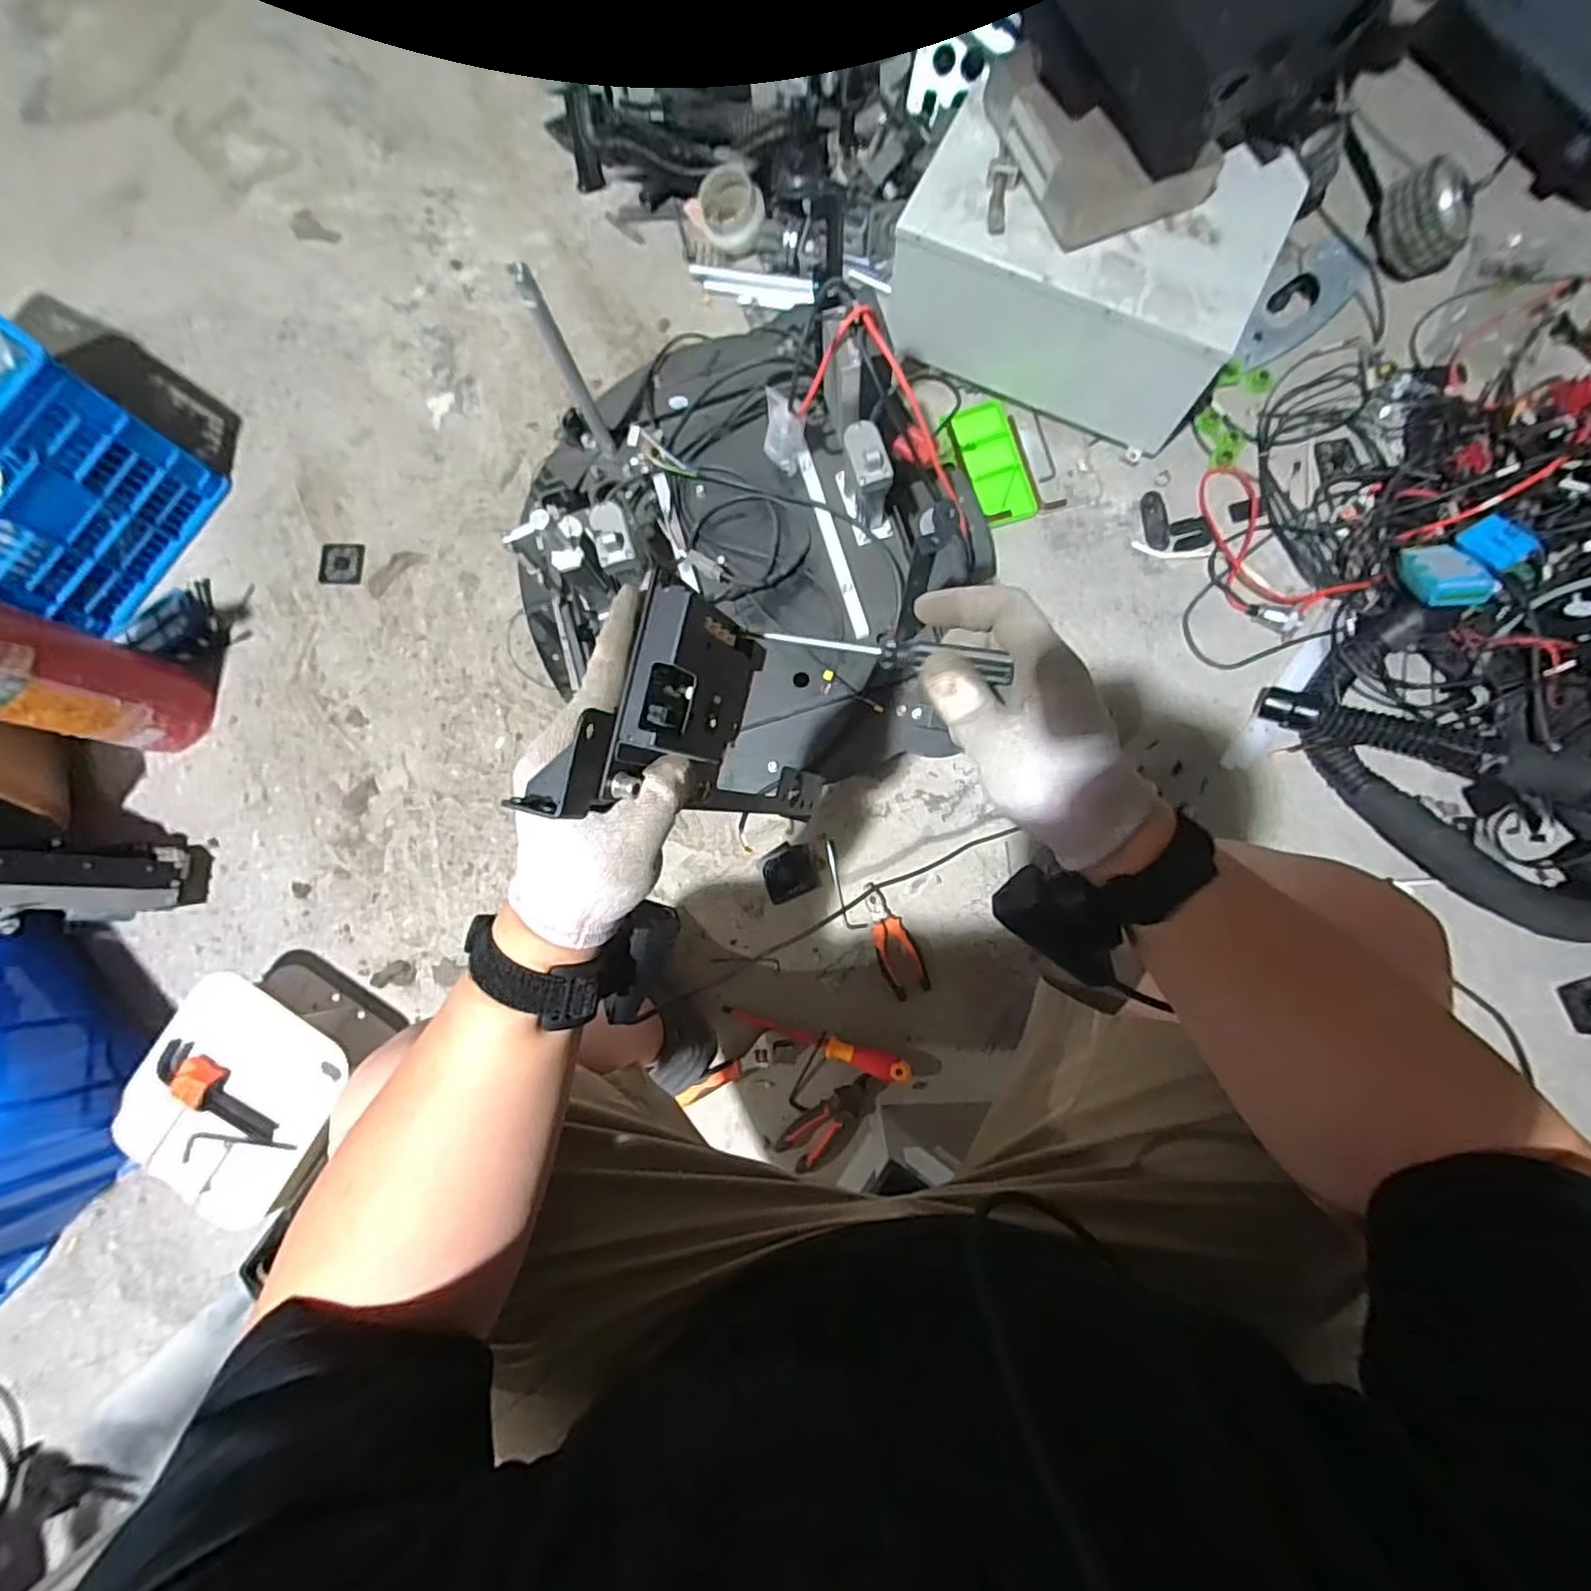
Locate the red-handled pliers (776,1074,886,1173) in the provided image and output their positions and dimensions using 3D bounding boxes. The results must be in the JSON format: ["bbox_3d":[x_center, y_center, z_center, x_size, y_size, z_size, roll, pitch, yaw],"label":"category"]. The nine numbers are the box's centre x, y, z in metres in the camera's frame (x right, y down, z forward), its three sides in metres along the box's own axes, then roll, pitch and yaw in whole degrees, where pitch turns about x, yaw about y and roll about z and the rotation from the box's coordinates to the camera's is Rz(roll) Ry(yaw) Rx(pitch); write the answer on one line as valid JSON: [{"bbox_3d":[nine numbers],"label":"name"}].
[{"bbox_3d":[0.048,0.421,0.866,0.150,0.021,0.053,-42,81,-4],"label":"red-handled pliers"}]

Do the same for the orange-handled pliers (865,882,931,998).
[{"bbox_3d":[0.128,0.194,0.900,0.055,0.013,0.153,-26,80,-1],"label":"orange-handled pliers"}]

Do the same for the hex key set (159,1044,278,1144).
[{"bbox_3d":[-0.706,0.363,0.816,0.183,0.037,0.050,29,83,7],"label":"hex key set"}]

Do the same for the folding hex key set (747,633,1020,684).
[{"bbox_3d":[0.039,-0.075,0.339,0.133,0.014,0.015,9,81,12],"label":"folding hex key set"}]

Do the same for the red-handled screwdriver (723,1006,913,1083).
[{"bbox_3d":[0.027,0.327,0.878,0.252,0.041,0.026,15,82,5],"label":"red-handled screwdriver"}]

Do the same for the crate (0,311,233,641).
[{"bbox_3d":[-1.158,-0.486,0.939,0.415,0.289,0.347,28,83,7],"label":"crate"}]

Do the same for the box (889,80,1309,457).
[{"bbox_3d":[0.371,-0.697,0.893,0.427,0.198,0.255,27,83,7],"label":"box"}]

